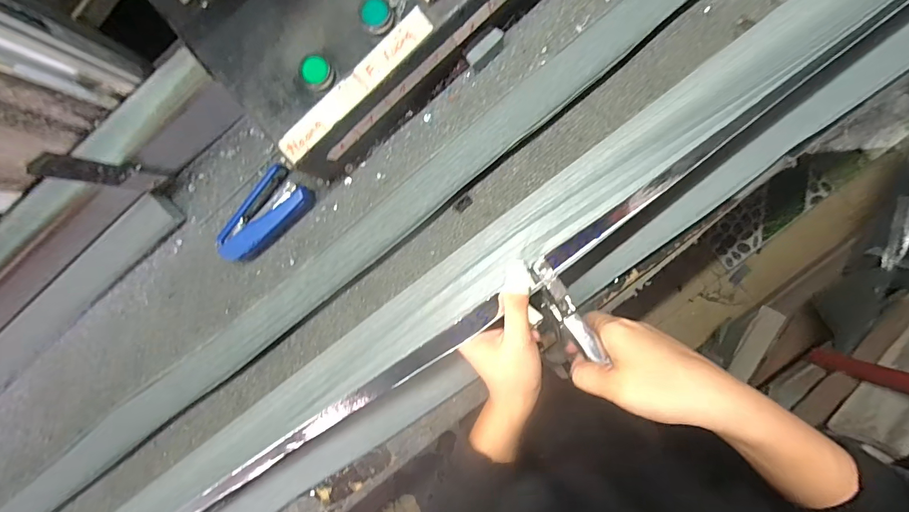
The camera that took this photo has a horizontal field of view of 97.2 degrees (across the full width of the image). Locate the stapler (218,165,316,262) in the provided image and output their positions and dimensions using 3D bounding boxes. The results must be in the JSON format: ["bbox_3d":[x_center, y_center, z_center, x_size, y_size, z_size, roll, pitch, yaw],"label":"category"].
[{"bbox_3d":[-0.203,-0.038,0.429,0.050,0.027,0.109,38,96,3],"label":"stapler"}]

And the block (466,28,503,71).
[{"bbox_3d":[0.033,-0.208,0.408,0.043,0.020,0.014,-40,88,6],"label":"block"}]

